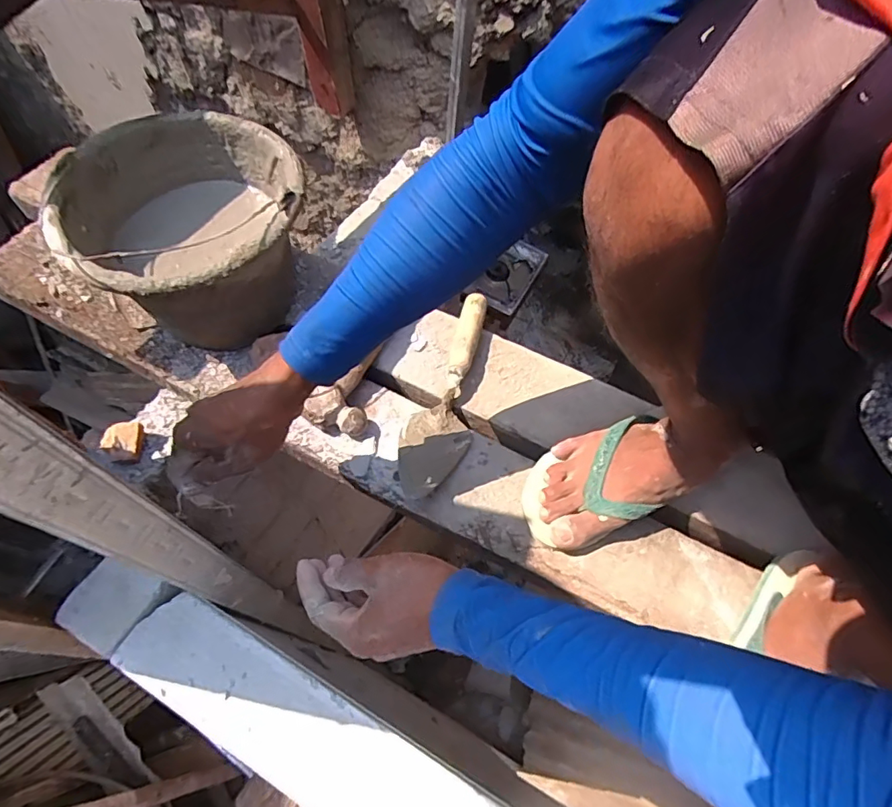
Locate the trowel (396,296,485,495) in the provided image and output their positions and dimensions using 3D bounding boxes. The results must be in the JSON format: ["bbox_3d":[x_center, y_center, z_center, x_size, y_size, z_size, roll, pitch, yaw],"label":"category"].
[{"bbox_3d":[0.008,-0.015,0.591,0.071,0.037,0.269,18,62,6],"label":"trowel"}]

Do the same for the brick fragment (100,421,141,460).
[{"bbox_3d":[-0.381,0.044,0.587,0.045,0.027,0.039,4,62,-1],"label":"brick fragment"}]

